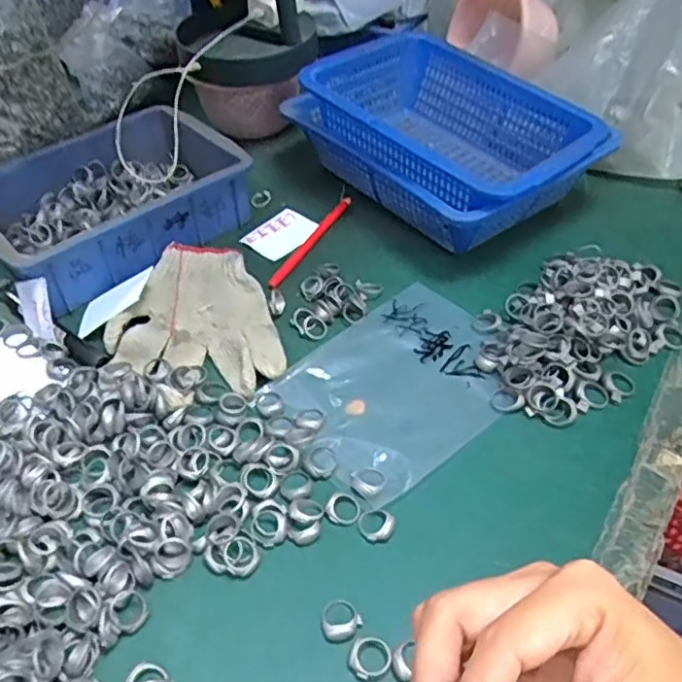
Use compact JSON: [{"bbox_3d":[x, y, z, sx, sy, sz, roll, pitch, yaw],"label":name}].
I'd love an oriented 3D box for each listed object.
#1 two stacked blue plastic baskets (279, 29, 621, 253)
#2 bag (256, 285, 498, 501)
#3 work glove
[{"bbox_3d":[0.101,-0.215,0.672,0.209,0.100,0.299,-34,55,-29],"label":"two stacked blue plastic baskets"},{"bbox_3d":[0.049,0.028,0.505,0.190,0.013,0.146,-34,56,-28],"label":"bag"},{"bbox_3d":[-0.130,-0.021,0.548,0.134,0.021,0.188,-14,48,-13],"label":"work glove"}]

